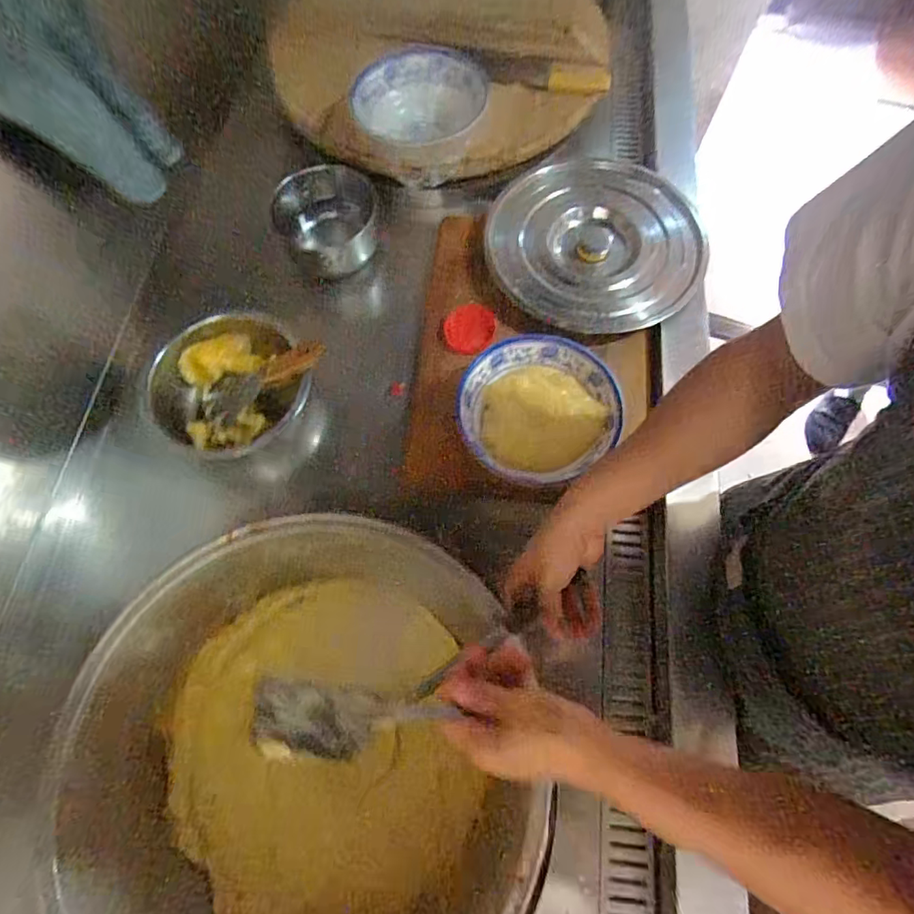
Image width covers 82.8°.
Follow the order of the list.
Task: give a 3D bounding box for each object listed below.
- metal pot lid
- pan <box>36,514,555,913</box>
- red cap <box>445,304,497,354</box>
[{"bbox_3d":[0.197,-0.307,0.748,0.296,0.054,0.293,-1,68,1],"label":"metal pot lid"},{"bbox_3d":[-0.158,0.346,0.641,0.503,0.246,0.485,-1,68,1],"label":"pan"},{"bbox_3d":[0.016,-0.174,0.701,0.064,0.067,0.012,25,27,-4],"label":"red cap"}]

